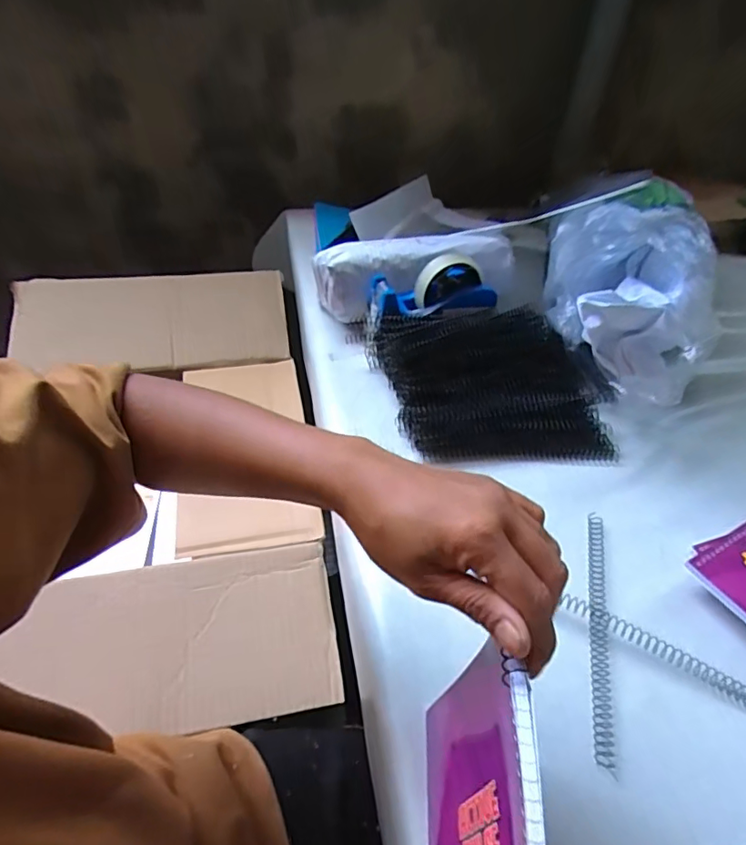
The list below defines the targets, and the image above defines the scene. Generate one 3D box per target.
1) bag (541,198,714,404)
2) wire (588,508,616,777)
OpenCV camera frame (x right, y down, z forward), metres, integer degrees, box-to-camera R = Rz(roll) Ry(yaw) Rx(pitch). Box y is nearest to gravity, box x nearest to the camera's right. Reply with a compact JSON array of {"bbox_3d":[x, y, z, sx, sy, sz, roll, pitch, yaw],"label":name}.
[{"bbox_3d":[0.274,-0.152,0.569,0.144,0.133,0.253,12,43,10],"label":"bag"},{"bbox_3d":[0.177,0.154,0.401,0.015,0.008,0.204,13,43,10],"label":"wire"}]

